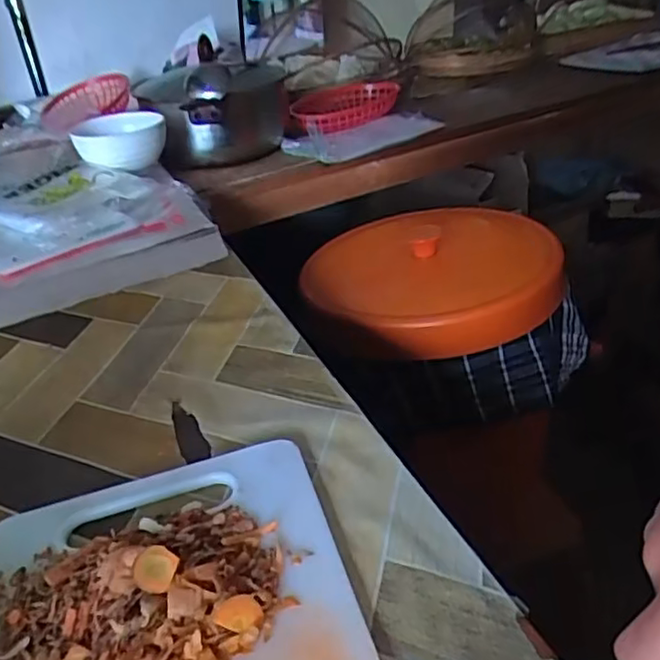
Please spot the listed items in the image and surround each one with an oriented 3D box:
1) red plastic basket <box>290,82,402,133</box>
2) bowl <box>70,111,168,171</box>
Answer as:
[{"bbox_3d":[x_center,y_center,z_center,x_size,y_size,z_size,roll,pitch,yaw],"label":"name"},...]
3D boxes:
[{"bbox_3d":[0.021,-0.367,1.082,0.117,0.050,0.251,19,40,35],"label":"red plastic basket"},{"bbox_3d":[-0.287,-0.255,0.894,0.120,0.067,0.120,-16,33,-14],"label":"bowl"}]

